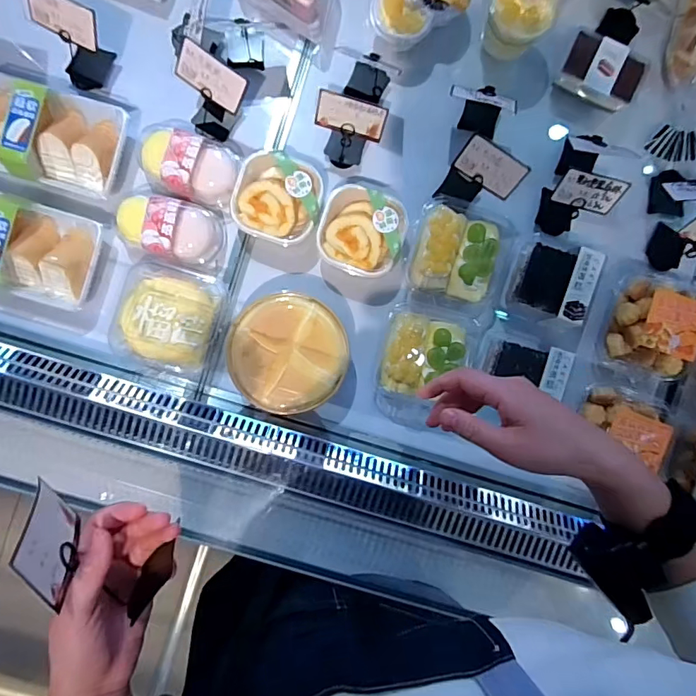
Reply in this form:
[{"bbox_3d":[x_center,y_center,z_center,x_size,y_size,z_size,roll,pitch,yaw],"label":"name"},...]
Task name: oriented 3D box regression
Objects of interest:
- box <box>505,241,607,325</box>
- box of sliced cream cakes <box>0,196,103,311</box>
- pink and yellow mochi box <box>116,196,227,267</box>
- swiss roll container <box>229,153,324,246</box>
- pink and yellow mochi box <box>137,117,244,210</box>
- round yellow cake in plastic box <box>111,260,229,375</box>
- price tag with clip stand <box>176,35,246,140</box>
[{"bbox_3d":[0.283,-0.093,0.655,0.100,0.052,0.103,17,87,-3],"label":"box"},{"bbox_3d":[-0.452,-0.135,0.628,0.205,0.071,0.134,14,90,-3],"label":"box of sliced cream cakes"},{"bbox_3d":[-0.243,-0.165,0.645,0.139,0.056,0.086,8,91,-3],"label":"pink and yellow mochi box"},{"bbox_3d":[-0.095,-0.207,0.654,0.116,0.063,0.120,14,90,-3],"label":"swiss roll container"},{"bbox_3d":[-0.223,-0.262,0.651,0.146,0.070,0.099,19,90,-3],"label":"pink and yellow mochi box"},{"bbox_3d":[-0.249,-0.038,0.652,0.135,0.049,0.150,15,90,-3],"label":"round yellow cake in plastic box"},{"bbox_3d":[-0.180,-0.324,0.620,0.088,0.103,0.066,31,89,-3],"label":"price tag with clip stand"}]

